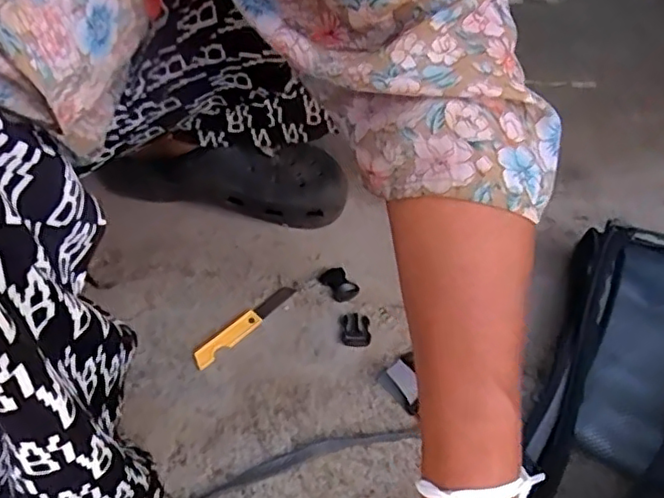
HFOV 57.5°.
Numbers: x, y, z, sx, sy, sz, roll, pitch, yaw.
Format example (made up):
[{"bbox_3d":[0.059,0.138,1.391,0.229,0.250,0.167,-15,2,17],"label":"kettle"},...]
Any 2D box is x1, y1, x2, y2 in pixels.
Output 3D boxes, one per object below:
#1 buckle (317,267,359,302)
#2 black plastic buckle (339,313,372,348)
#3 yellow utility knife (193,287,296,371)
[{"bbox_3d":[0.007,0.034,0.593,0.027,0.008,0.040,-30,58,-25],"label":"buckle"},{"bbox_3d":[0.022,0.074,0.557,0.026,0.004,0.033,-3,51,-5],"label":"black plastic buckle"},{"bbox_3d":[-0.079,0.068,0.554,0.016,0.011,0.115,37,58,25],"label":"yellow utility knife"}]

